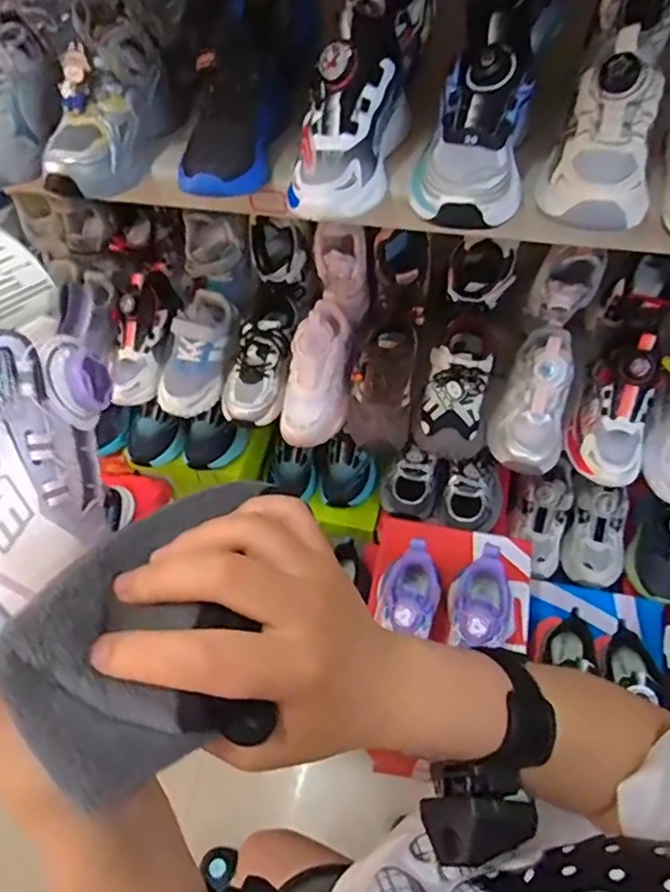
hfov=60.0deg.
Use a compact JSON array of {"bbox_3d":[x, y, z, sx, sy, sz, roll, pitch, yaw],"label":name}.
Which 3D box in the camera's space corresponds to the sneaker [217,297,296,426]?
[{"bbox_3d":[-0.105,-0.125,0.816,0.086,0.075,0.191,14,80,14],"label":"sneaker"}]

